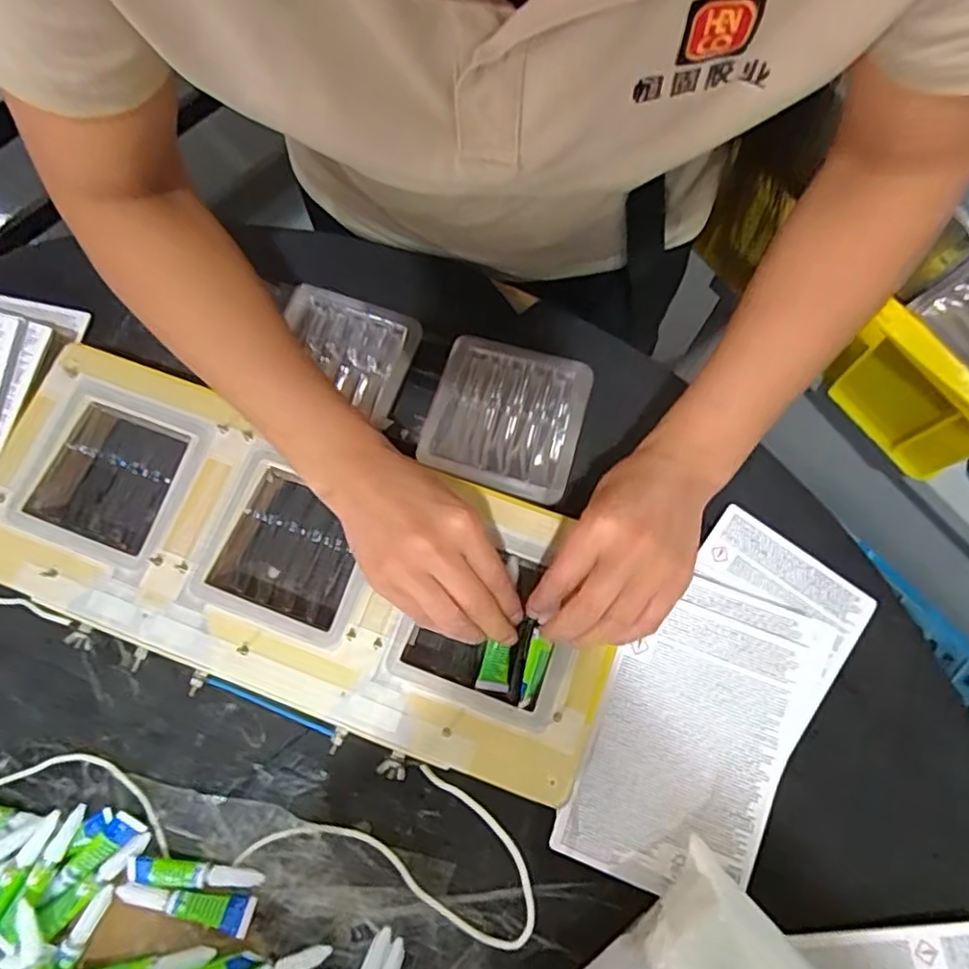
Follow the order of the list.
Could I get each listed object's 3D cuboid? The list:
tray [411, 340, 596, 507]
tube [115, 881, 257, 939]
[{"bbox_3d":[0.016,-0.047,0.471,0.103,0.026,0.109,16,76,5],"label":"tray"},{"bbox_3d":[-0.180,0.251,0.393,0.081,0.014,0.019,9,75,3],"label":"tube"}]

